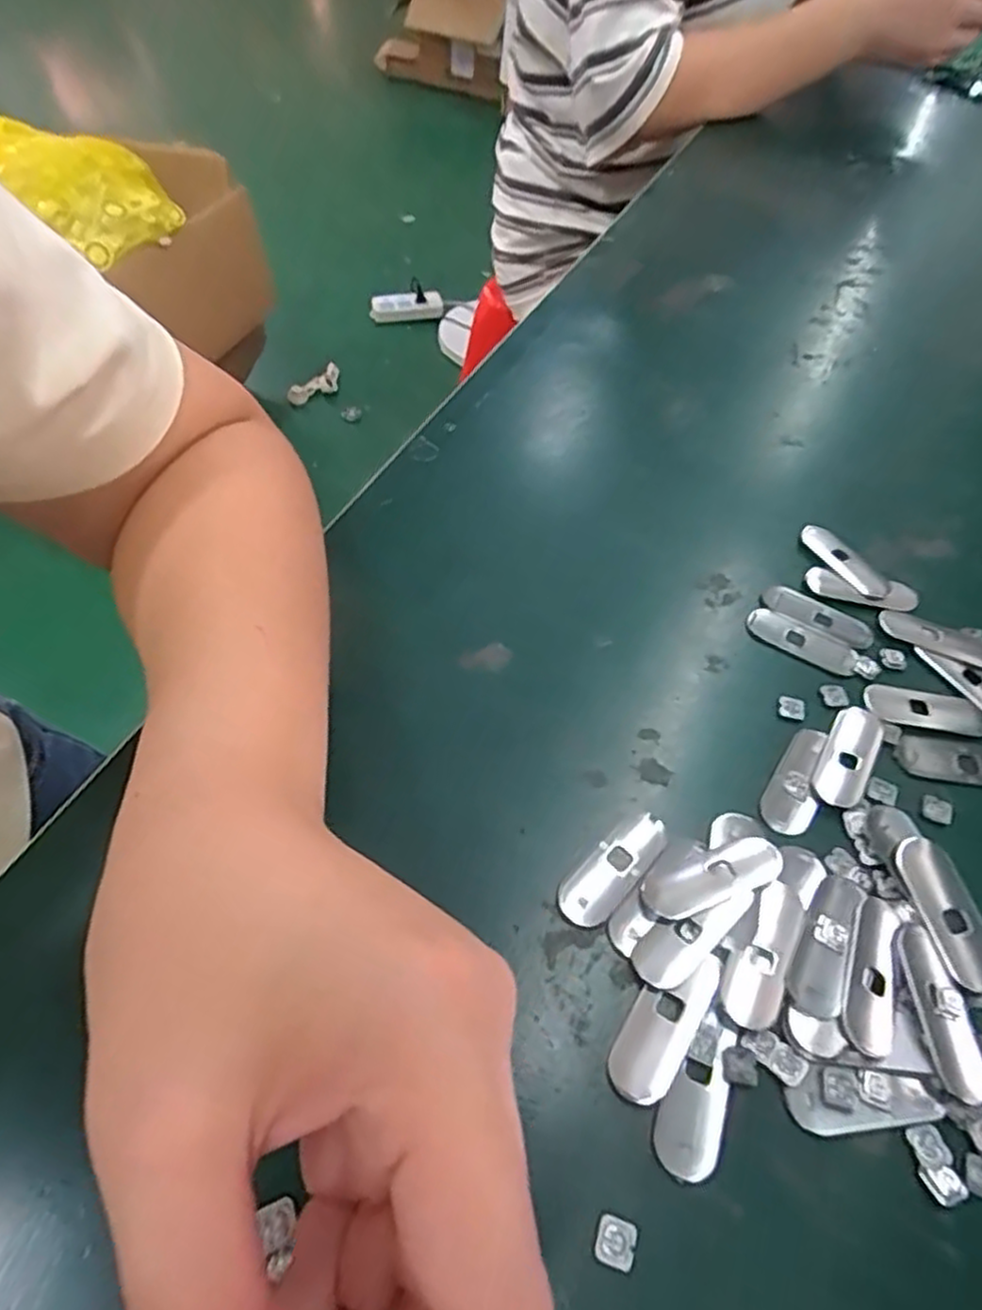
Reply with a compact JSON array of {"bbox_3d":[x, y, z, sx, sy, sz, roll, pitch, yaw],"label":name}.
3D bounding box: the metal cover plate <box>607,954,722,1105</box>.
[{"bbox_3d":[0.054,0.113,0.224,0.019,0.004,0.049,32,58,18],"label":"metal cover plate"}]

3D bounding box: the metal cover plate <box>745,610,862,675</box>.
[{"bbox_3d":[0.139,-0.008,0.318,0.048,0.004,0.018,29,58,16],"label":"metal cover plate"}]

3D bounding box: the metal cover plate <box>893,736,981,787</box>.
[{"bbox_3d":[0.188,0.043,0.287,0.050,0.004,0.017,9,54,3],"label":"metal cover plate"}]

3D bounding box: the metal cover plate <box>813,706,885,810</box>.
[{"bbox_3d":[0.142,0.040,0.285,0.019,0.004,0.047,28,58,16],"label":"metal cover plate"}]

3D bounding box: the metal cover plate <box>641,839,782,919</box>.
[{"bbox_3d":[0.078,0.077,0.252,0.050,0.006,0.019,-14,56,-13],"label":"metal cover plate"}]

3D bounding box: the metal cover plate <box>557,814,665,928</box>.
[{"bbox_3d":[0.044,0.074,0.255,0.019,0.004,0.049,37,60,21],"label":"metal cover plate"}]

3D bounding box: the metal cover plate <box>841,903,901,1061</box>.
[{"bbox_3d":[0.125,0.103,0.234,0.017,0.004,0.050,22,56,12],"label":"metal cover plate"}]

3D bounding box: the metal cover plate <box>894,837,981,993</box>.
[{"bbox_3d":[0.156,0.088,0.247,0.021,0.004,0.049,-16,63,-9],"label":"metal cover plate"}]

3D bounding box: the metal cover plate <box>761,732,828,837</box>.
[{"bbox_3d":[0.120,0.048,0.278,0.018,0.004,0.050,30,58,17],"label":"metal cover plate"}]

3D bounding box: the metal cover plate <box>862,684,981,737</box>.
[{"bbox_3d":[0.182,0.022,0.299,0.051,0.004,0.017,12,54,5],"label":"metal cover plate"}]

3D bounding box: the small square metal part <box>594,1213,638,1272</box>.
[{"bbox_3d":[0.034,0.158,0.193,0.011,0.004,0.010,18,55,9],"label":"small square metal part"}]

